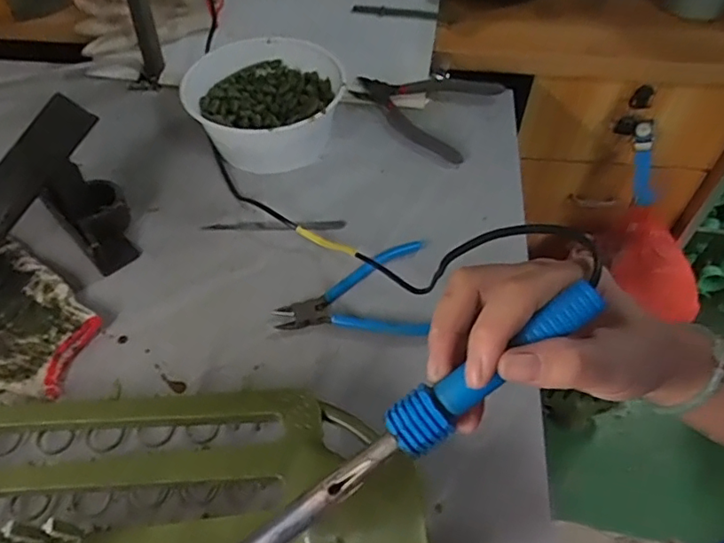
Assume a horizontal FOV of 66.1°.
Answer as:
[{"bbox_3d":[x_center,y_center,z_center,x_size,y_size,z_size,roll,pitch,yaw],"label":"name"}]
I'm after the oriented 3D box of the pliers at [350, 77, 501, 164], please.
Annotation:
[{"bbox_3d":[0.067,-0.202,0.668,0.164,0.016,0.151,22,55,15],"label":"pliers"}]

